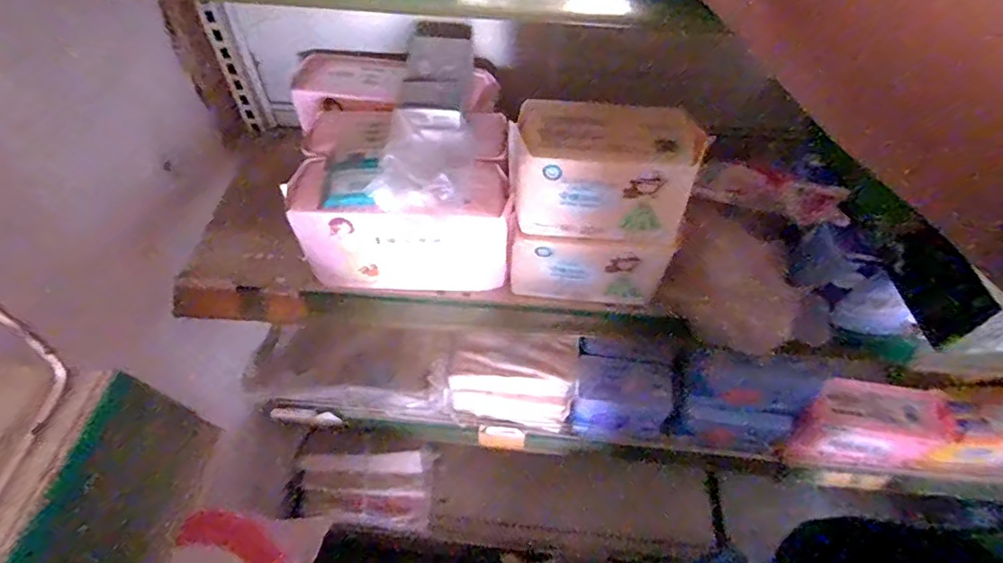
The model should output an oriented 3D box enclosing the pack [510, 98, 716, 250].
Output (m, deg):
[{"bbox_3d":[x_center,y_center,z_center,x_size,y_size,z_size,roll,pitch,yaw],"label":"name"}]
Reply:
[{"bbox_3d":[0.103,-0.108,0.552,0.179,0.116,0.081,4,51,3],"label":"pack"}]

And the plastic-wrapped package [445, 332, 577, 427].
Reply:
[{"bbox_3d":[0.020,0.162,0.923,0.211,0.161,0.092,4,51,2],"label":"plastic-wrapped package"}]

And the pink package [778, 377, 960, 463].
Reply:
[{"bbox_3d":[0.595,0.224,0.905,0.212,0.185,0.065,10,33,11],"label":"pink package"}]

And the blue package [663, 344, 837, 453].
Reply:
[{"bbox_3d":[0.396,0.195,0.906,0.221,0.155,0.094,6,52,4],"label":"blue package"}]

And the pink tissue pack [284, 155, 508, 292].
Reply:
[{"bbox_3d":[-0.105,-0.092,0.630,0.234,0.172,0.150,9,52,6],"label":"pink tissue pack"}]

